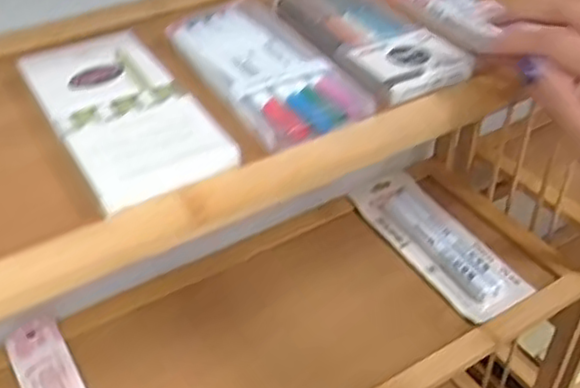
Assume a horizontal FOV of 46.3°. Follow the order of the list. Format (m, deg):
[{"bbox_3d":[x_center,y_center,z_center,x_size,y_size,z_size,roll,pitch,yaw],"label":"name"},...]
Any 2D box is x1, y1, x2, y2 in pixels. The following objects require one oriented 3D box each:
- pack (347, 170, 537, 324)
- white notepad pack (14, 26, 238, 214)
[{"bbox_3d":[0.143,0.039,0.678,0.080,0.014,0.203,-25,43,-22],"label":"pack"},{"bbox_3d":[-0.089,-0.046,0.359,0.070,0.008,0.149,-22,45,-24],"label":"white notepad pack"}]

